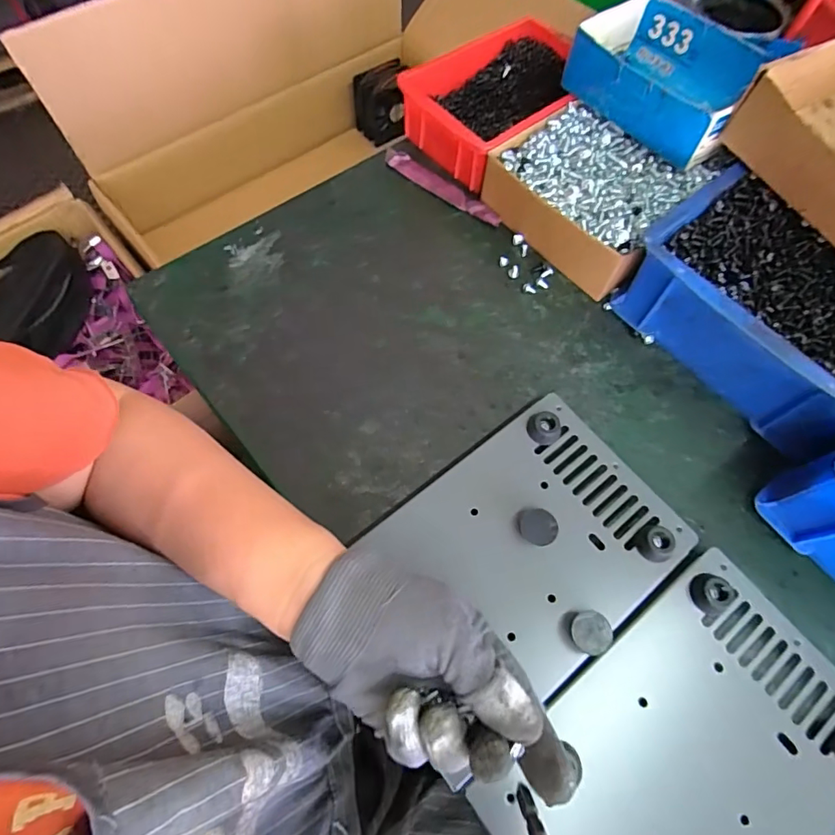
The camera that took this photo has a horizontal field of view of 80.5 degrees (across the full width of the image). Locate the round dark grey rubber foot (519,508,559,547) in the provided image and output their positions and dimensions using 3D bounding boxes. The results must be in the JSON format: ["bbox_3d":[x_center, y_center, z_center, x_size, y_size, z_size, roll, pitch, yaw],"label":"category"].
[{"bbox_3d":[0.083,0.076,0.340,0.023,0.014,0.025,1,66,-1],"label":"round dark grey rubber foot"}]

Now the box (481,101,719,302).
[{"bbox_3d":[0.160,-0.207,0.462,0.129,0.059,0.159,-39,72,-17],"label":"box"}]

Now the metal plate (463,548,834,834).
[{"bbox_3d":[0.166,0.204,0.285,0.222,0.017,0.153,-37,72,-16],"label":"metal plate"}]

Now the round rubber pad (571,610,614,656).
[{"bbox_3d":[0.109,0.137,0.313,0.026,0.015,0.024,1,66,-1],"label":"round rubber pad"}]

